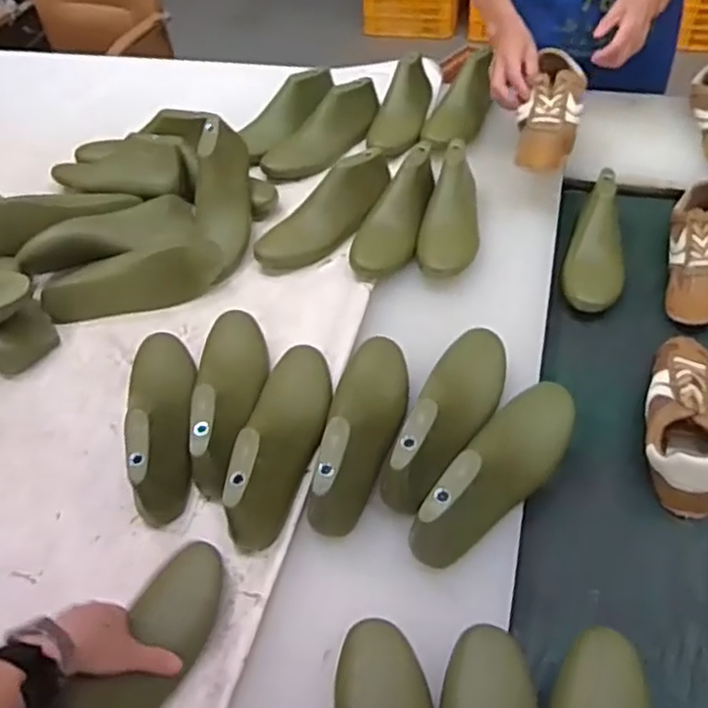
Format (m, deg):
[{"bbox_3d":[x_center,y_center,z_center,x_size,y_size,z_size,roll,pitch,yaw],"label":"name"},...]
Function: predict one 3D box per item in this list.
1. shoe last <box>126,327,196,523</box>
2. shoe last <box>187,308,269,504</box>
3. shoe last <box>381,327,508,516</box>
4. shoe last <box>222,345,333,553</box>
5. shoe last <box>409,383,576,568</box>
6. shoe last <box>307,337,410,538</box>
[{"bbox_3d":[-0.227,0.056,0.807,0.078,0.086,0.269,-15,49,-7],"label":"shoe last"},{"bbox_3d":[-0.151,0.033,0.828,0.085,0.091,0.266,-5,49,2],"label":"shoe last"},{"bbox_3d":[0.108,0.057,0.788,0.092,0.093,0.261,17,53,20],"label":"shoe last"},{"bbox_3d":[-0.082,0.083,0.780,0.085,0.092,0.258,2,49,8],"label":"shoe last"},{"bbox_3d":[0.156,0.118,0.725,0.068,0.096,0.256,32,60,29],"label":"shoe last"},{"bbox_3d":[0.009,0.072,0.784,0.085,0.094,0.254,5,50,11],"label":"shoe last"}]

